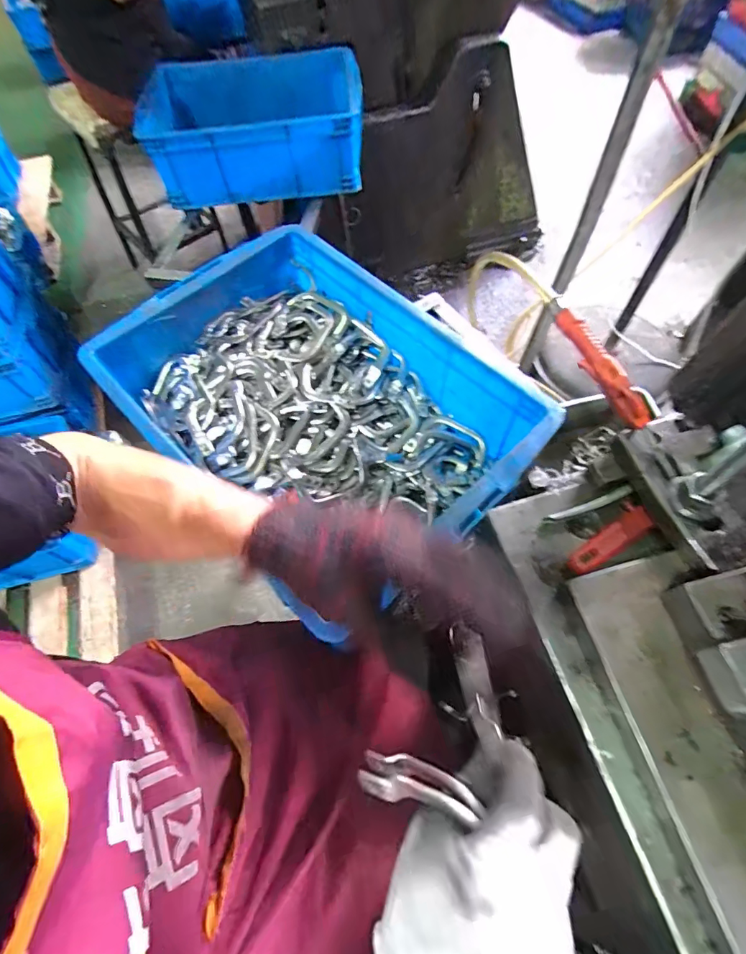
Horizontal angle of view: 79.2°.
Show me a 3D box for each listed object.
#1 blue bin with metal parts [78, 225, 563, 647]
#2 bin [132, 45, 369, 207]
[{"bbox_3d":[-0.071,-0.088,0.584,0.497,0.144,0.328,40,70,22],"label":"blue bin with metal parts"},{"bbox_3d":[-0.282,-0.887,1.134,0.498,0.186,0.404,-3,61,1],"label":"bin"}]

